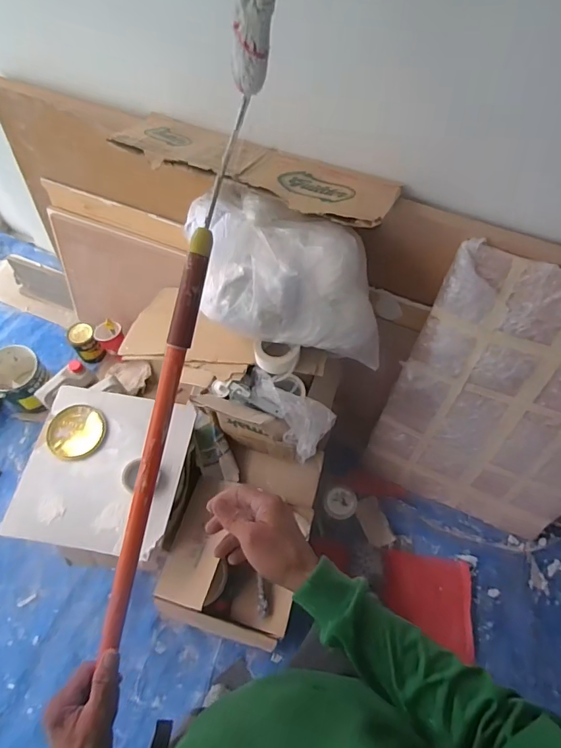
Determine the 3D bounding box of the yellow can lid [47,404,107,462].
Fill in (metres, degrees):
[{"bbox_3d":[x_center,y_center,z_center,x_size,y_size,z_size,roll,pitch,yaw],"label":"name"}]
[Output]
[{"bbox_3d":[-0.557,0.156,1.234,0.148,0.014,0.152,1,62,-1],"label":"yellow can lid"}]

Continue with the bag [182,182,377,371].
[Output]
[{"bbox_3d":[0.005,-0.230,1.073,0.477,0.238,0.297,3,62,0],"label":"bag"}]

